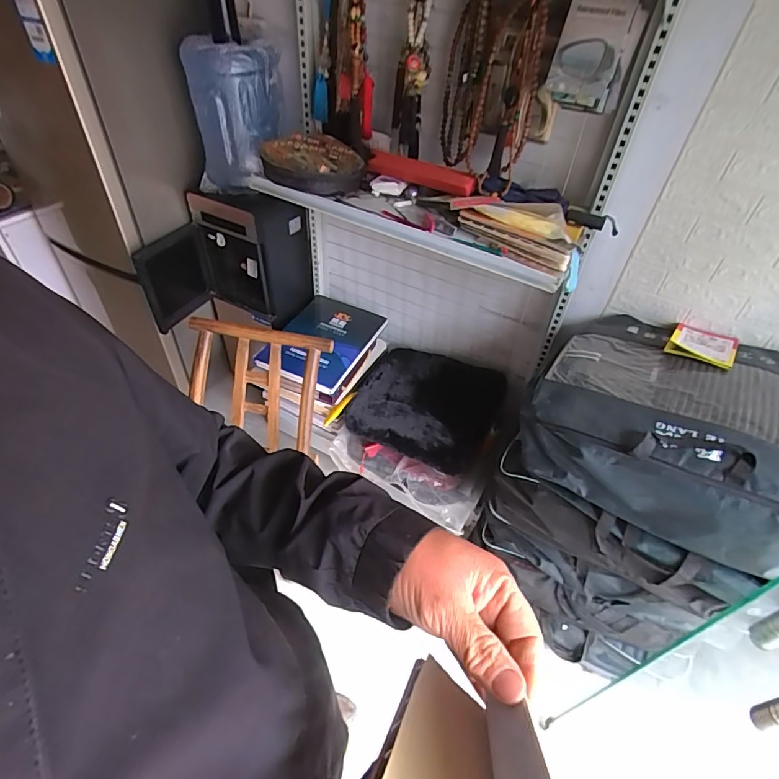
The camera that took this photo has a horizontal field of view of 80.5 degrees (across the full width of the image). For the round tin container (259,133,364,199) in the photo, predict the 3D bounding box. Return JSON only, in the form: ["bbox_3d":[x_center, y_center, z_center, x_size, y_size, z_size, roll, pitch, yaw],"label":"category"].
[{"bbox_3d":[-0.201,-0.613,1.240,0.266,0.099,0.203,17,47,12],"label":"round tin container"}]

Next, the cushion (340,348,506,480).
[{"bbox_3d":[0.141,0.053,1.625,0.521,0.107,0.461,21,48,16],"label":"cushion"}]

